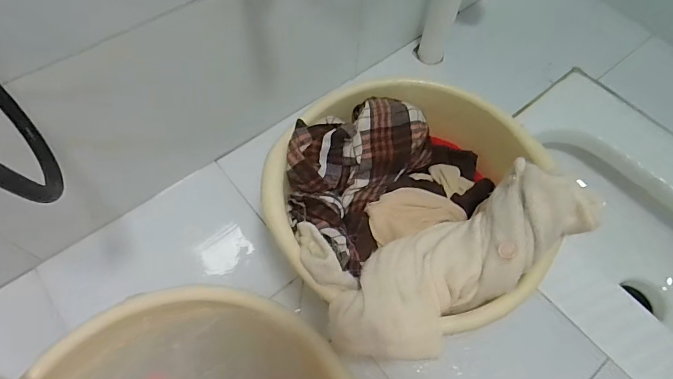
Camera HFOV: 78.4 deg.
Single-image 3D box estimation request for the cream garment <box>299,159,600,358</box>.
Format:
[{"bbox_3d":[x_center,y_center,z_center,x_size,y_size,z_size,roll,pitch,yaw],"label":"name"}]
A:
[{"bbox_3d":[0.120,0.076,0.424,0.296,0.091,0.150,-11,62,-8],"label":"cream garment"}]

